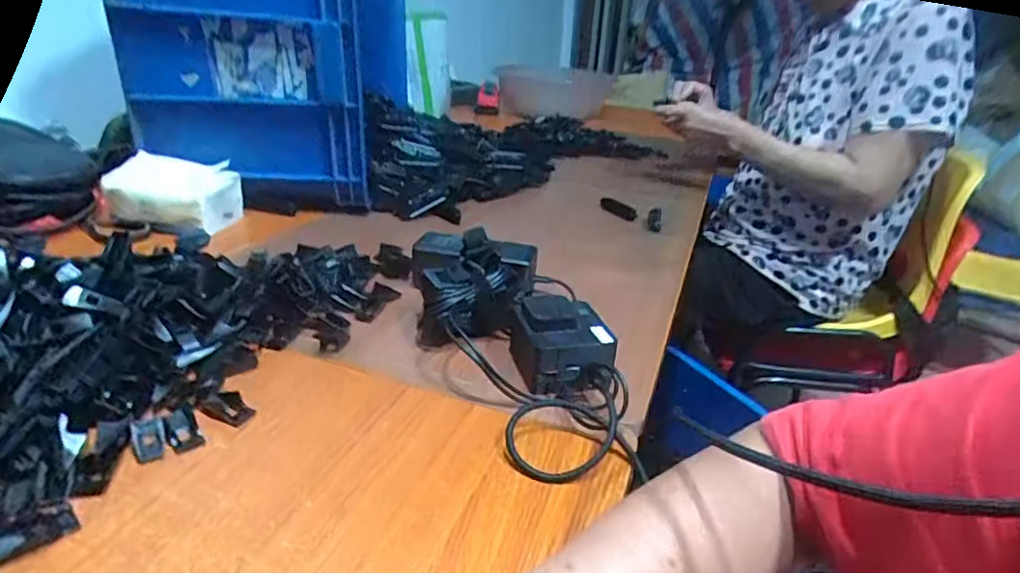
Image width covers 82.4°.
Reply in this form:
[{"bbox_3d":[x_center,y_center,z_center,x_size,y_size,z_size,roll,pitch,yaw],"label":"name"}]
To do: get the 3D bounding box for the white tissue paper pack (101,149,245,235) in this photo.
[{"bbox_3d":[-0.437,-0.124,0.757,0.140,0.064,0.094,6,27,3],"label":"white tissue paper pack"}]

